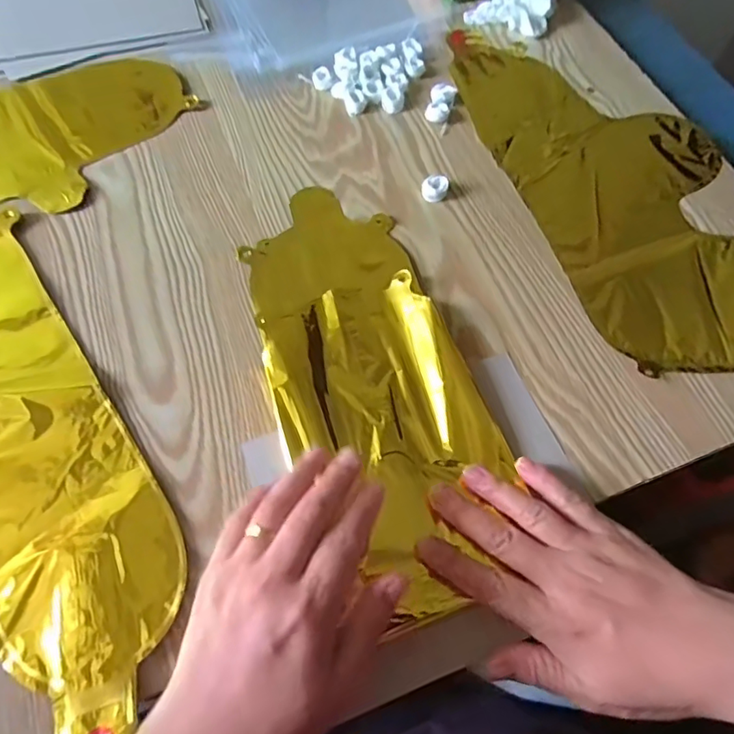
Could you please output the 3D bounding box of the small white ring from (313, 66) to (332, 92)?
[{"bbox_3d":[-0.041,-0.265,0.477,0.017,0.010,0.020,-4,64,-4],"label":"small white ring"}]

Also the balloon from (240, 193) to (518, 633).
[{"bbox_3d":[-0.002,-0.002,0.355,0.125,0.016,0.310,-17,65,-10],"label":"balloon"}]

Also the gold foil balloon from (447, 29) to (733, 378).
[{"bbox_3d":[0.225,-0.162,0.440,0.196,0.008,0.401,-16,65,-9],"label":"gold foil balloon"}]

